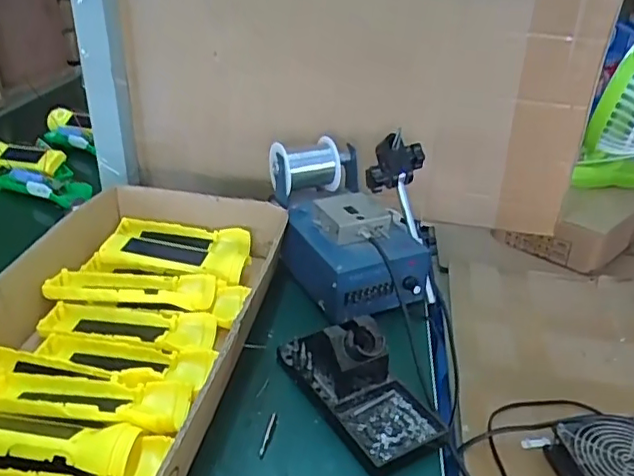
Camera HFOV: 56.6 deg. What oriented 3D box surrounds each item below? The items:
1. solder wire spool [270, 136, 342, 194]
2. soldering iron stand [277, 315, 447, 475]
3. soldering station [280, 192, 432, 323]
[{"bbox_3d":[-0.016,-0.088,0.701,0.076,0.053,0.060,-13,31,-26],"label":"solder wire spool"},{"bbox_3d":[0.034,0.112,0.498,0.077,0.068,0.156,-17,35,-31],"label":"soldering iron stand"},{"bbox_3d":[0.045,0.010,0.642,0.127,0.083,0.140,-10,30,-21],"label":"soldering station"}]

